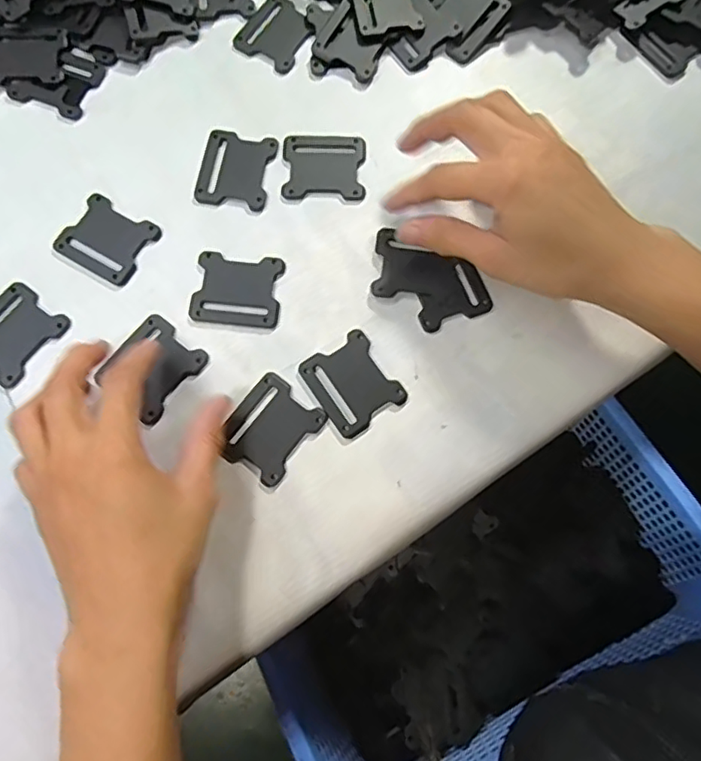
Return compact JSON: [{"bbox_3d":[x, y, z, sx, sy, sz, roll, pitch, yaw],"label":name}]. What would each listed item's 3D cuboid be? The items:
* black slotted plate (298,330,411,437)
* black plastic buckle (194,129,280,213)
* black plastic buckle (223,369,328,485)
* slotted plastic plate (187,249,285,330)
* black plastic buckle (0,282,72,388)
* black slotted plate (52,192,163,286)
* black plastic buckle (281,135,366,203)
[{"bbox_3d":[0.001,0.001,0.329,0.043,0.004,0.050,-33,78,-8],"label":"black slotted plate"},{"bbox_3d":[-0.071,-0.132,0.363,0.043,0.004,0.051,10,76,2],"label":"black plastic buckle"},{"bbox_3d":[-0.044,0.026,0.322,0.042,0.004,0.051,37,78,8],"label":"black plastic buckle"},{"bbox_3d":[-0.066,-0.054,0.342,0.051,0.004,0.045,6,76,1],"label":"slotted plastic plate"},{"bbox_3d":[-0.194,-0.027,0.335,0.046,0.004,0.050,36,78,8],"label":"black plastic buckle"},{"bbox_3d":[-0.146,-0.085,0.350,0.051,0.004,0.044,30,77,7],"label":"black slotted plate"},{"bbox_3d":[-0.016,-0.133,0.364,0.050,0.004,0.046,1,76,0],"label":"black plastic buckle"}]

